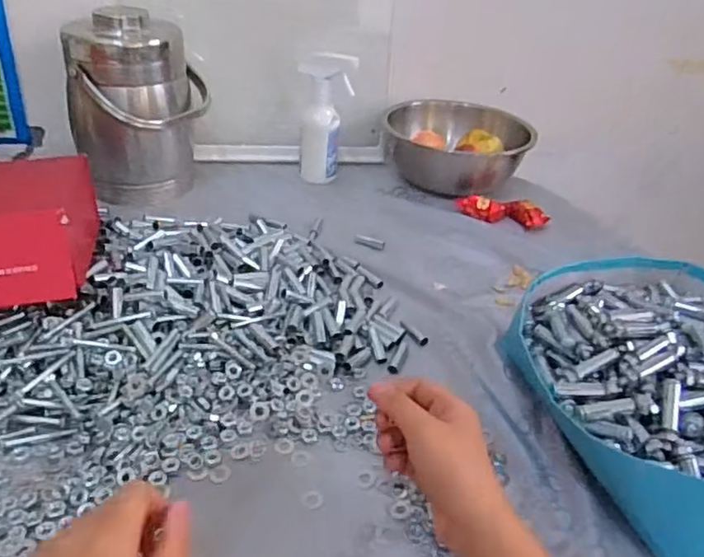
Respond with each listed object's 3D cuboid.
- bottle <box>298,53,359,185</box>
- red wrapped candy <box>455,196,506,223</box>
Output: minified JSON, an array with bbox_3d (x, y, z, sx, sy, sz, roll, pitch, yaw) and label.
[{"bbox_3d":[-0.039,-0.237,0.917,0.076,0.182,0.052,5,33,0],"label":"bottle"},{"bbox_3d":[0.185,-0.103,0.883,0.073,0.024,0.036,12,34,11],"label":"red wrapped candy"}]

